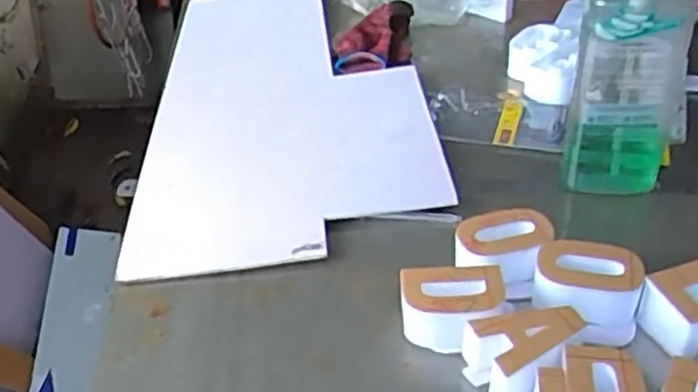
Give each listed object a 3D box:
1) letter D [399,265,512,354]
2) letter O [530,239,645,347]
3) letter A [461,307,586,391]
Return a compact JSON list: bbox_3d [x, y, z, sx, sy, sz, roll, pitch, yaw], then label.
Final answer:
[{"bbox_3d":[0.086,0.097,0.601,0.084,0.048,0.067,-5,38,-2],"label":"letter D"},{"bbox_3d":[0.203,0.078,0.616,0.087,0.050,0.068,14,41,21],"label":"letter O"},{"bbox_3d":[0.142,0.123,0.566,0.088,0.053,0.061,-19,41,-19],"label":"letter A"}]

